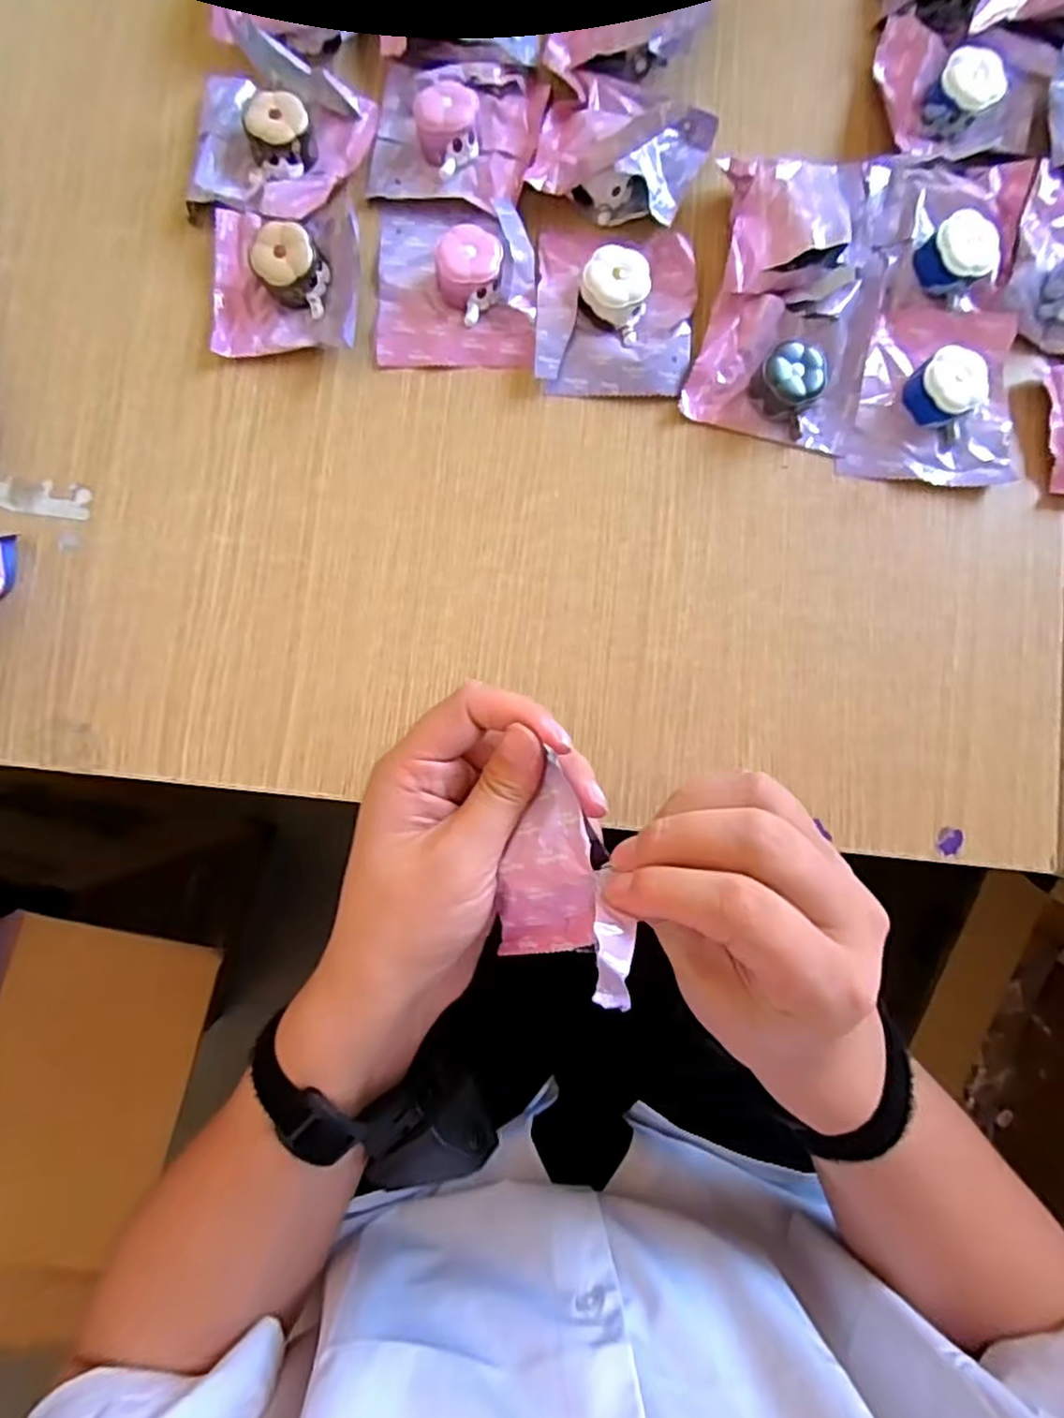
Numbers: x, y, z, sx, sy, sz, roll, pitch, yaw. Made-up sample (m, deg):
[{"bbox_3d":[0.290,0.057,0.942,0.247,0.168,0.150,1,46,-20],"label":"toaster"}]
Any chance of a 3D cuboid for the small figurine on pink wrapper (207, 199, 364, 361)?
[{"bbox_3d":[-0.126,-0.222,0.351,0.075,0.025,0.075,1,86,-1],"label":"small figurine on pink wrapper"}]

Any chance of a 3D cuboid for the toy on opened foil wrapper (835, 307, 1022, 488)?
[{"bbox_3d":[0.213,-0.166,0.354,0.086,0.021,0.095,7,86,0],"label":"toy on opened foil wrapper"}]

